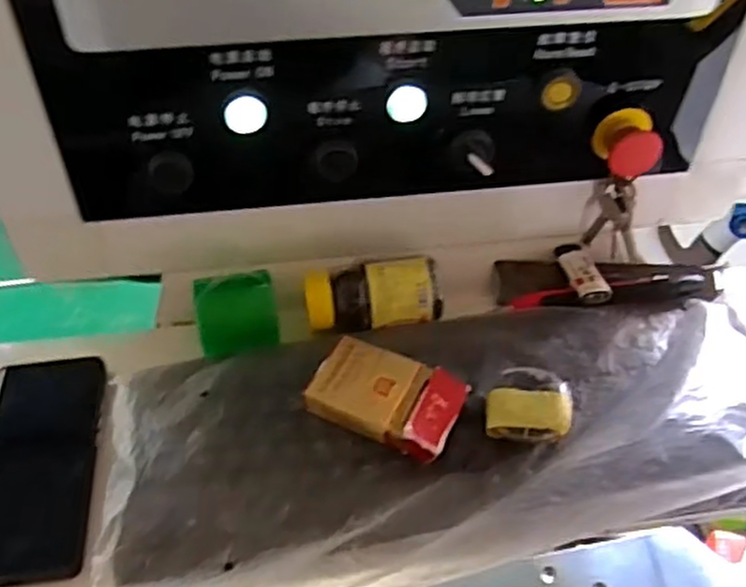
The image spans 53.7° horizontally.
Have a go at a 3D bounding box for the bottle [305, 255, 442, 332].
[{"bbox_3d":[0.000,0.000,0.554,0.104,0.043,0.046,-6,46,-9],"label":"bottle"}]

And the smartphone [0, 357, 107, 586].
[{"bbox_3d":[-0.225,0.113,0.489,0.077,0.013,0.159,-4,46,-7],"label":"smartphone"}]

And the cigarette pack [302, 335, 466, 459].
[{"bbox_3d":[0.009,0.067,0.485,0.095,0.019,0.060,19,47,15],"label":"cigarette pack"}]

